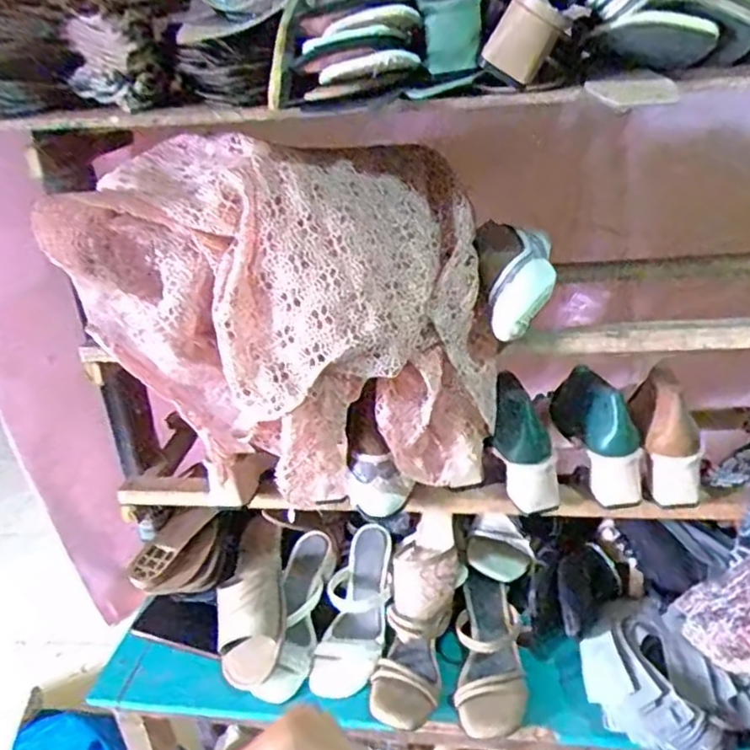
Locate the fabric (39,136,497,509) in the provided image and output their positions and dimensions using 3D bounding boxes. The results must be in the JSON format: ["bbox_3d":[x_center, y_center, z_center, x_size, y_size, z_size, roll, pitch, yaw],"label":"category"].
[{"bbox_3d":[-0.073,-0.060,0.714,0.384,0.336,0.282,10,34,27],"label":"fabric"}]

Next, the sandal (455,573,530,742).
[{"bbox_3d":[0.146,0.347,0.838,0.082,0.064,0.196,-3,45,8],"label":"sandal"}]

